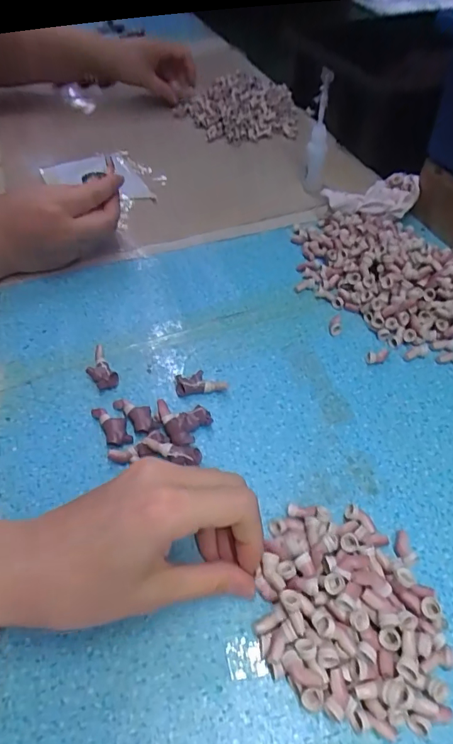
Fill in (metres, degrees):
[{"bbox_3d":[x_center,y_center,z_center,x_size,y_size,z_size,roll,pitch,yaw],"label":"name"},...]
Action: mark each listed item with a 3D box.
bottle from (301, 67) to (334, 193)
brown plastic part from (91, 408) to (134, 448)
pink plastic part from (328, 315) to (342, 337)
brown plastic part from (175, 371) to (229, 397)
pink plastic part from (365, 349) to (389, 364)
[{"bbox_3d":[0.099,-0.257,0.493,0.021,0.112,0.031,9,51,10],"label":"bottle"},{"bbox_3d":[-0.079,0.037,0.313,0.016,0.010,0.038,-25,54,-18],"label":"brown plastic part"},{"bbox_3d":[0.091,-0.040,0.376,0.010,0.004,0.025,13,52,13],"label":"pink plastic part"},{"bbox_3d":[-0.018,0.008,0.335,0.037,0.013,0.015,-5,50,-3],"label":"brown plastic part"},{"bbox_3d":[0.117,-0.012,0.352,0.020,0.005,0.010,-14,51,-10],"label":"pink plastic part"}]

